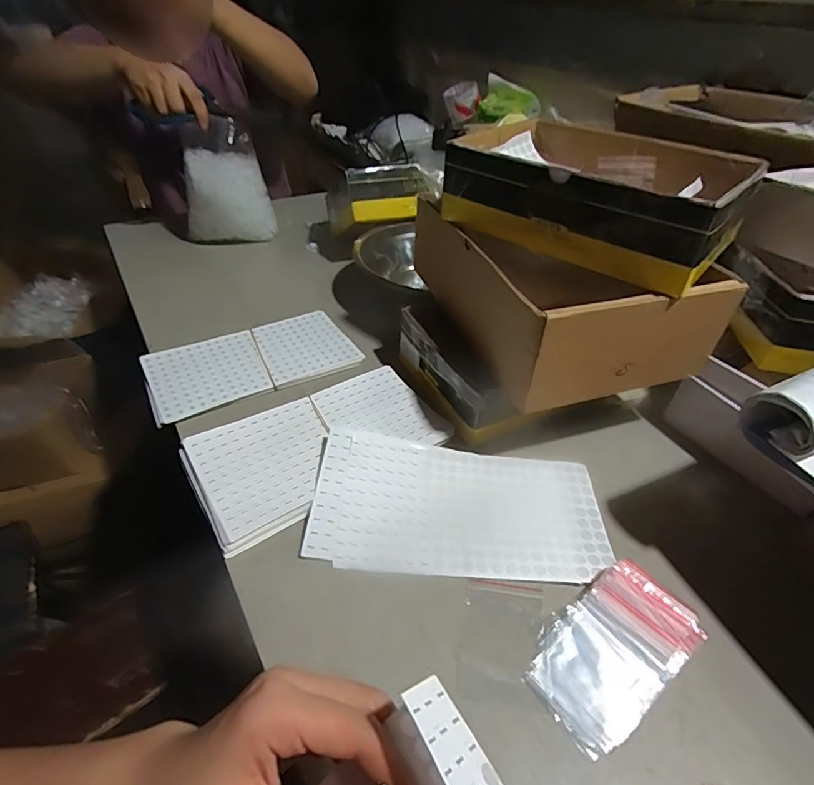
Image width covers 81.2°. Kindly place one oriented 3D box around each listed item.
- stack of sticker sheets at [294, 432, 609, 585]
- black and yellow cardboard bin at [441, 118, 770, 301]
[{"bbox_3d":[0.046,0.101,0.422,0.251,0.016,0.123,6,48,-2],"label":"stack of sticker sheets"},{"bbox_3d":[0.183,-0.203,0.478,0.240,0.080,0.196,28,46,27],"label":"black and yellow cardboard bin"}]

